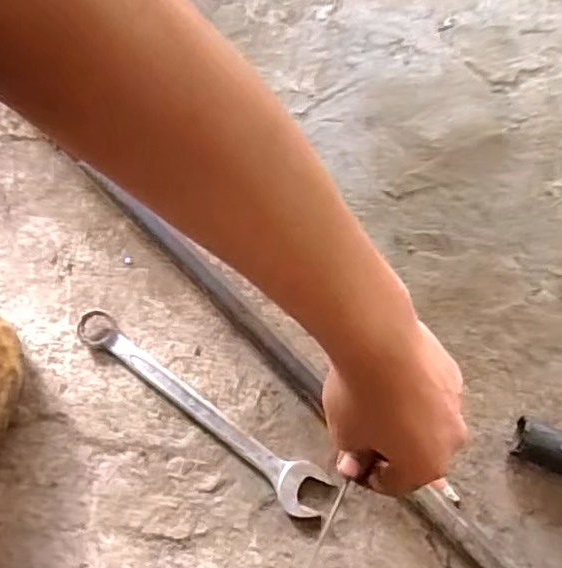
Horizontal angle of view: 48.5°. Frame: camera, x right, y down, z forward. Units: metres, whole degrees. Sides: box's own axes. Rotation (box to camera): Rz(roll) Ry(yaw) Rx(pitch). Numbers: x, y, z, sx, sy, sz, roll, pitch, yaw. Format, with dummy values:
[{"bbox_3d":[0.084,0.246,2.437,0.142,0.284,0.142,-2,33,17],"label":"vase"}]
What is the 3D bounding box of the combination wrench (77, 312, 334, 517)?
[{"bbox_3d":[-0.069,0.098,0.494,0.241,0.011,0.036,33,73,14],"label":"combination wrench"}]

